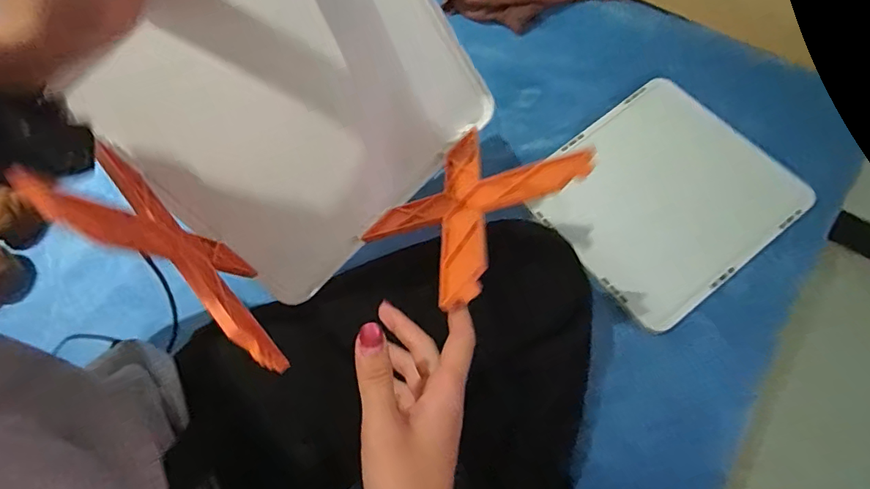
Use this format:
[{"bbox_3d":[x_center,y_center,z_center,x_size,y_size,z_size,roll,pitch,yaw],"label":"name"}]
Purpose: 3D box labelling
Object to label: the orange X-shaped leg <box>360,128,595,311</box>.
[{"bbox_3d":[0.023,-0.031,0.367,0.137,0.013,0.152,-44,31,-8],"label":"orange X-shaped leg"}]

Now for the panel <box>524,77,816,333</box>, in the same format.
[{"bbox_3d":[0.260,-0.059,0.559,0.242,0.020,0.234,-39,69,-3],"label":"panel"}]

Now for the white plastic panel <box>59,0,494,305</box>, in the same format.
[{"bbox_3d":[-0.097,-0.113,0.374,0.259,0.233,0.020,-44,33,-5],"label":"white plastic panel"}]

